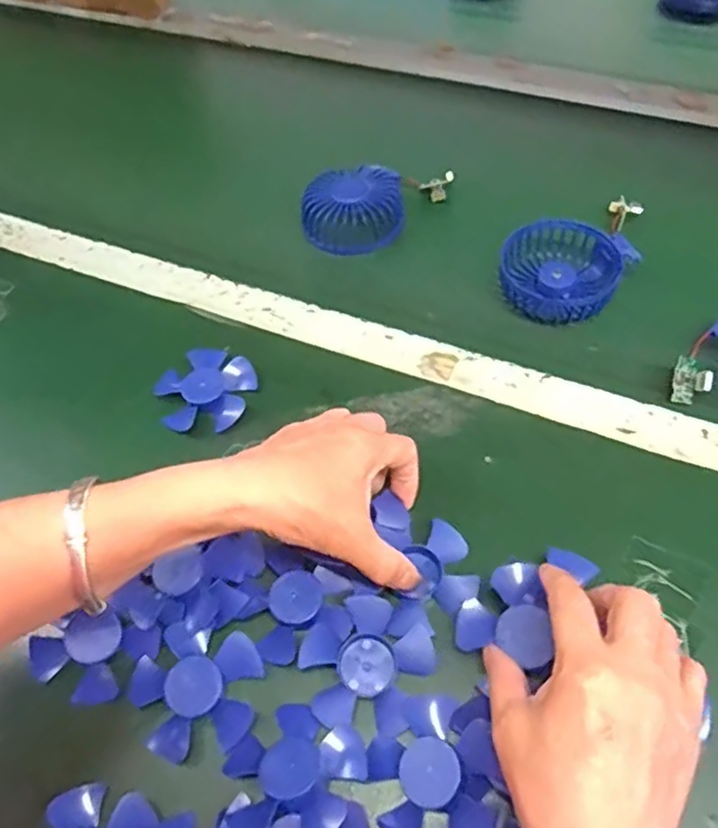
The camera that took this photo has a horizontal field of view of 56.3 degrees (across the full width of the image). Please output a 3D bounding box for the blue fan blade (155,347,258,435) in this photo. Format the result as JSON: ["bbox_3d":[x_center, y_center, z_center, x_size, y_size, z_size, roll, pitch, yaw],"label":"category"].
[{"bbox_3d":[-0.110,-0.019,0.488,0.069,0.015,0.072,-2,57,3],"label":"blue fan blade"}]

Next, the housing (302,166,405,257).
[{"bbox_3d":[-0.004,-0.177,0.571,0.084,0.032,0.080,-6,56,1],"label":"housing"}]

